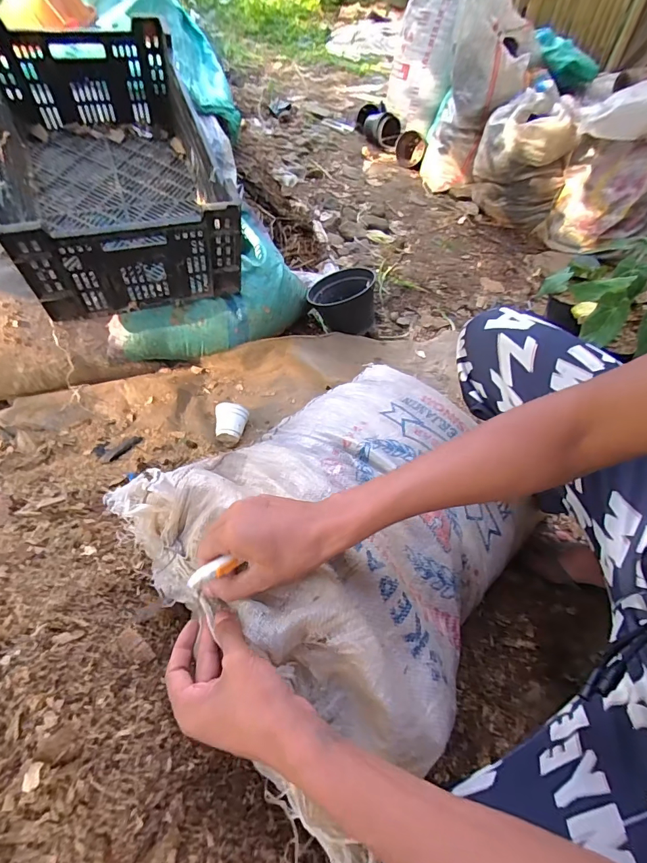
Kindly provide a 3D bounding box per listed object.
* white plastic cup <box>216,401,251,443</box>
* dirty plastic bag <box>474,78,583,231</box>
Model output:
[{"bbox_3d":[-0.203,-0.021,0.913,0.072,0.056,0.079,-2,54,-2],"label":"white plastic cup"},{"bbox_3d":[0.666,-0.888,1.380,0.289,0.352,0.220,9,54,7],"label":"dirty plastic bag"}]

